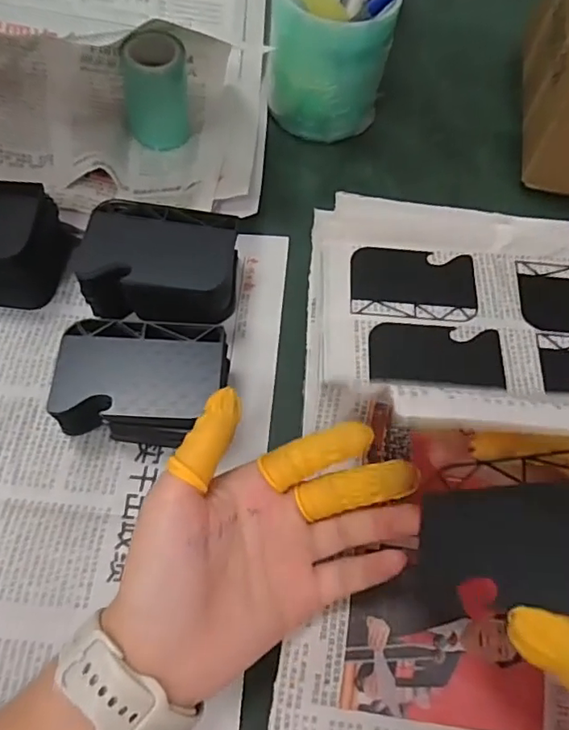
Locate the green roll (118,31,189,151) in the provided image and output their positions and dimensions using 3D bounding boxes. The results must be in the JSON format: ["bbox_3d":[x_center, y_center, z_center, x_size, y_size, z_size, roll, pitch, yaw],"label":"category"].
[{"bbox_3d":[-0.088,-0.188,0.378,0.041,0.069,0.033,4,66,-3],"label":"green roll"}]

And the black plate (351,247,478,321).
[{"bbox_3d":[0.086,-0.054,0.363,0.083,0.005,0.052,4,66,-3],"label":"black plate"}]

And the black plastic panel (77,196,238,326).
[{"bbox_3d":[-0.075,-0.056,0.325,0.088,0.044,0.071,9,66,0],"label":"black plastic panel"}]

